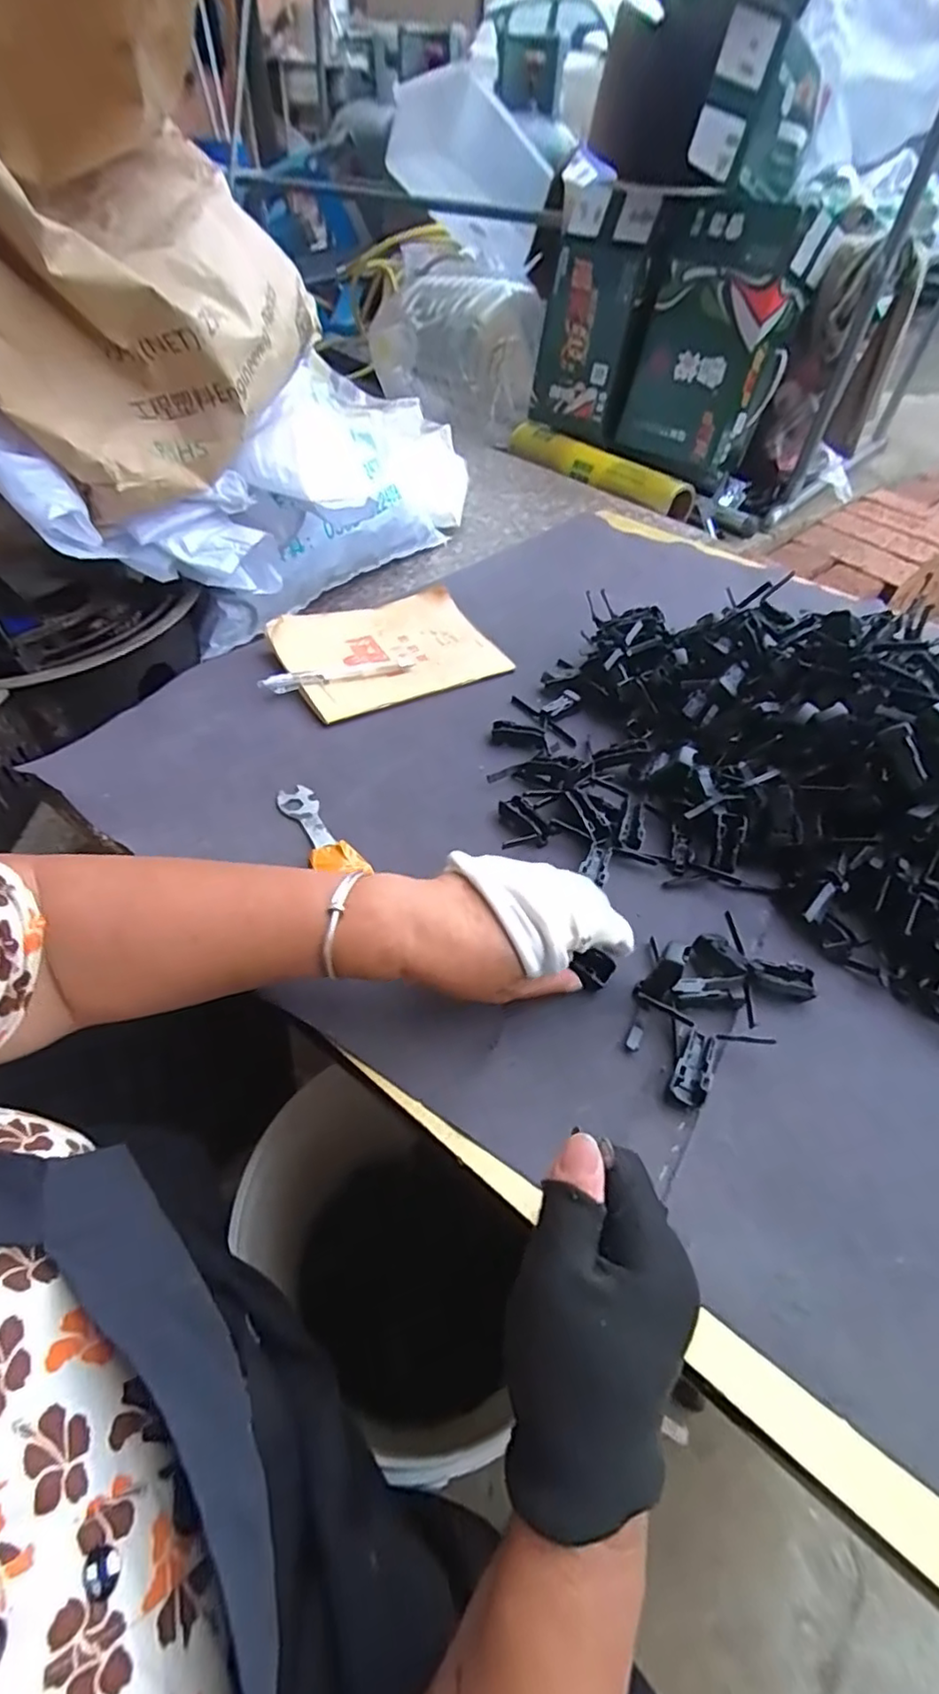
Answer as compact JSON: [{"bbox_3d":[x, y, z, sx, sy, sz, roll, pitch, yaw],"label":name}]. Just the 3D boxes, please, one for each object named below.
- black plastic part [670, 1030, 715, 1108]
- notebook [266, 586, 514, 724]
[{"bbox_3d":[0.131,0.126,0.361,0.020,0.012,0.045,20,52,14],"label":"black plastic part"},{"bbox_3d":[-0.082,-0.199,0.629,0.206,0.016,0.142,-24,63,-26],"label":"notebook"}]

